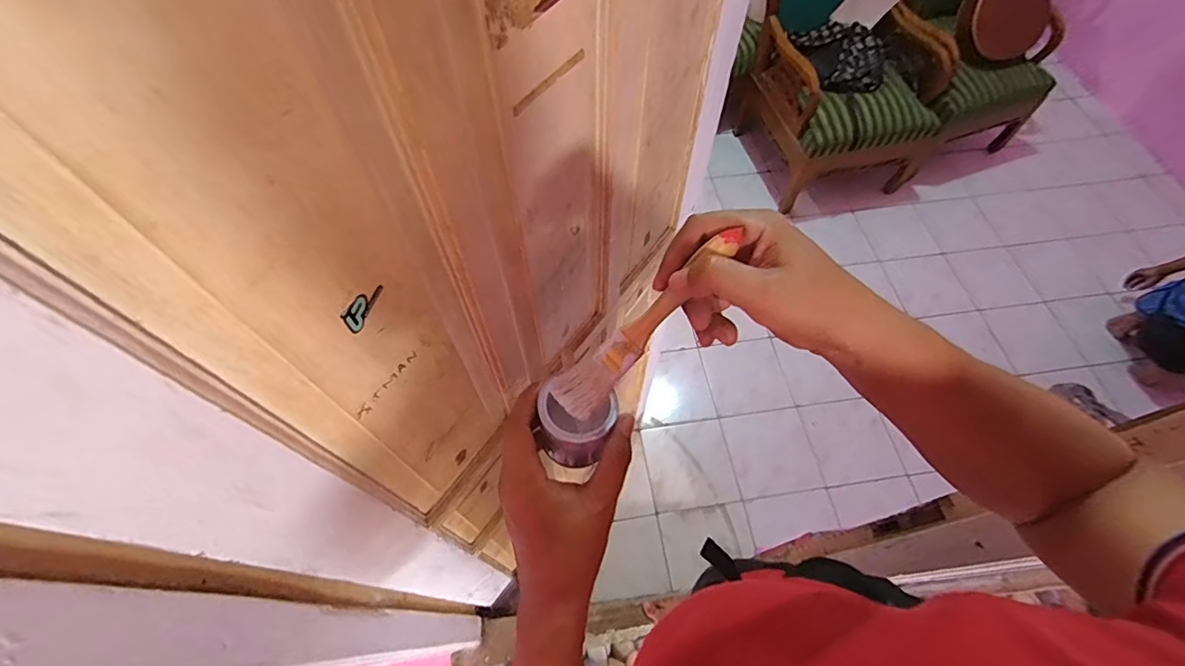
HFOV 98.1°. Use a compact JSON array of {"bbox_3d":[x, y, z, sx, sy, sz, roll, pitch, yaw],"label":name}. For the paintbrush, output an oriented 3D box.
[{"bbox_3d":[0.034,-0.004,0.331,0.153,0.014,0.029,-46,65,15],"label":"paintbrush"}]

